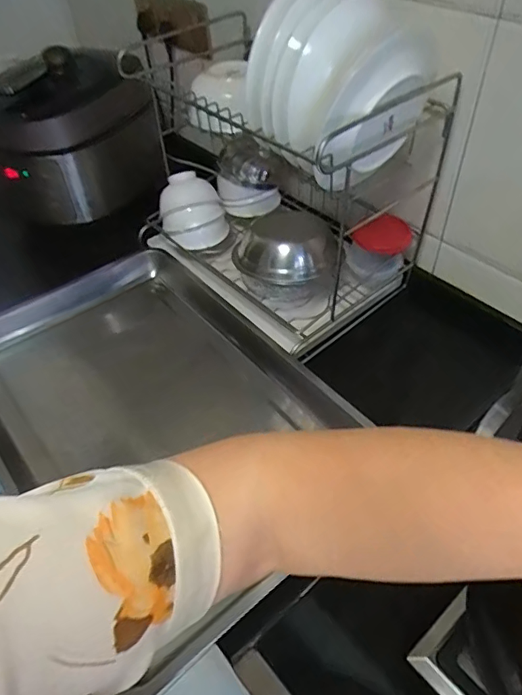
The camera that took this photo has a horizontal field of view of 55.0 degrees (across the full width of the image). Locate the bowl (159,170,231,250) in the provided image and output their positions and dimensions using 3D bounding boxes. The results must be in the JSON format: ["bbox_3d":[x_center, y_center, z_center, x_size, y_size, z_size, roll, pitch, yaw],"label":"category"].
[{"bbox_3d":[-0.120,-0.243,0.882,0.110,0.103,0.110,-2,49,2],"label":"bowl"}]

